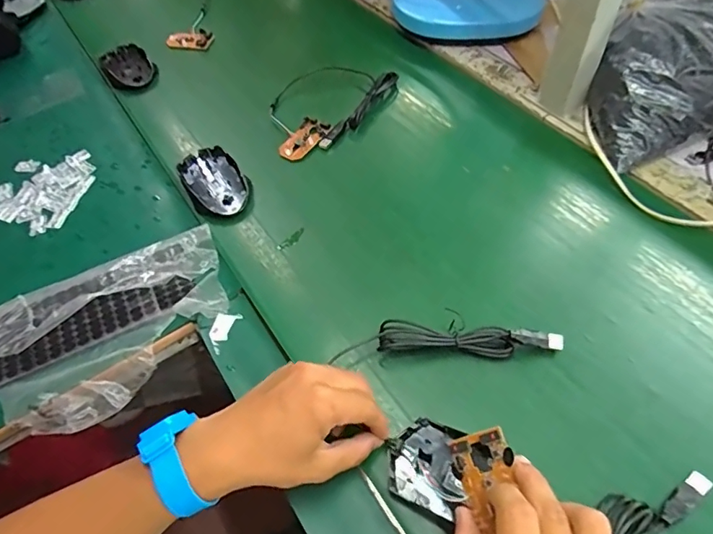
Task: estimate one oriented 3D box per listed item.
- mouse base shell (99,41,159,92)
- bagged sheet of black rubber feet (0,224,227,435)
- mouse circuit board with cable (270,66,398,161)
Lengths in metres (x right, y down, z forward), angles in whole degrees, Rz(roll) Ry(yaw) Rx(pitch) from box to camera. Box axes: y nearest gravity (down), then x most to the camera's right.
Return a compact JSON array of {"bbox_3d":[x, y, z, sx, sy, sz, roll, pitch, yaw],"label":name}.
[{"bbox_3d":[-0.333,-0.292,0.704,0.063,0.015,0.102,-30,56,-16],"label":"mouse base shell"},{"bbox_3d":[-0.284,0.087,0.431,0.348,0.044,0.140,-25,55,-13],"label":"bagged sheet of black rubber feet"},{"bbox_3d":[-0.044,-0.212,0.616,0.125,0.031,0.192,34,62,24],"label":"mouse circuit board with cable"}]

